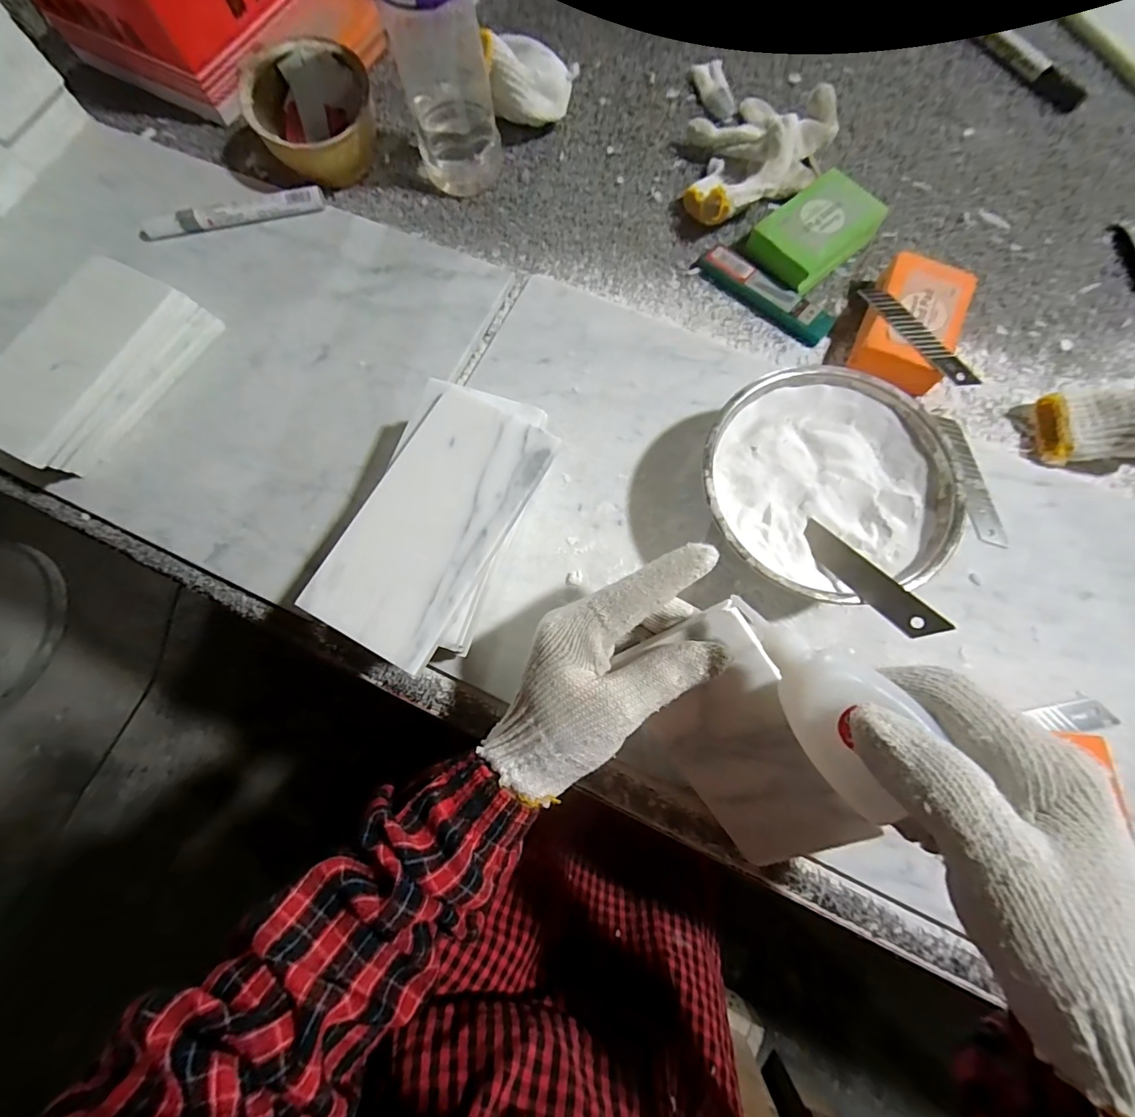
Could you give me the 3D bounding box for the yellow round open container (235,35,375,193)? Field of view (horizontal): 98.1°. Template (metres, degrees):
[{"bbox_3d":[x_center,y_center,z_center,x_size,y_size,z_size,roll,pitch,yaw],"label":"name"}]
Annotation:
[{"bbox_3d":[-0.207,-0.357,0.405,0.093,0.060,0.105,-29,76,-8],"label":"yellow round open container"}]

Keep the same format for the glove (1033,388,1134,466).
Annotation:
[{"bbox_3d":[0.377,-0.090,0.330,0.088,0.057,0.050,5,74,1],"label":"glove"}]

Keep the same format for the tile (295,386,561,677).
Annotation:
[{"bbox_3d":[-0.072,-0.021,0.266,0.075,0.005,0.146,28,76,8],"label":"tile"}]

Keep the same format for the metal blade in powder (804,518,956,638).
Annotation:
[{"bbox_3d":[0.162,0.011,0.270,0.017,0.004,0.088,-56,42,23],"label":"metal blade in powder"}]

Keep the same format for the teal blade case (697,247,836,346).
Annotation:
[{"bbox_3d":[0.154,-0.207,0.386,0.113,0.013,0.025,40,78,11],"label":"teal blade case"}]

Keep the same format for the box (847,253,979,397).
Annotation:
[{"bbox_3d":[0.251,-0.172,0.367,0.063,0.033,0.097,26,75,7],"label":"box"}]

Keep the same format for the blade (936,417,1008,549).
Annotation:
[{"bbox_3d":[0.280,-0.055,0.343,0.017,0.004,0.098,-8,73,4],"label":"blade"}]

